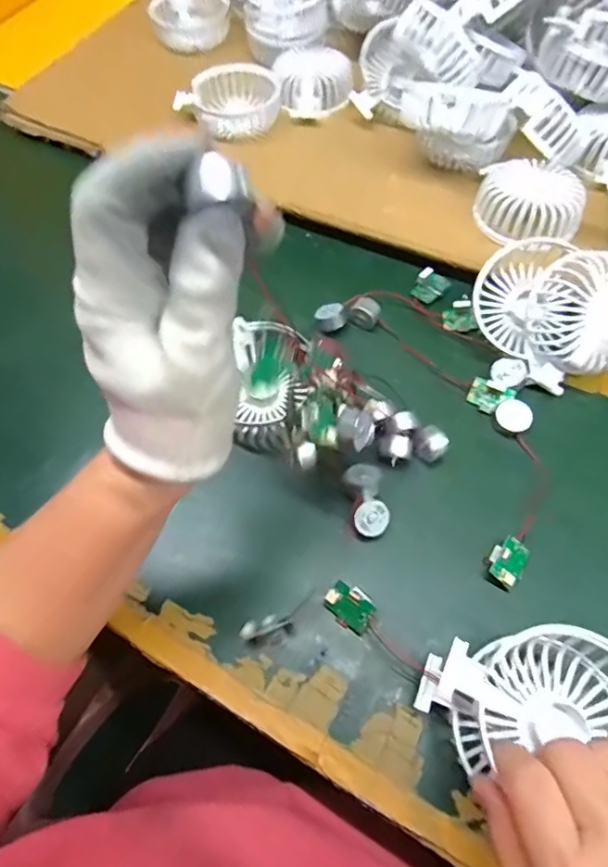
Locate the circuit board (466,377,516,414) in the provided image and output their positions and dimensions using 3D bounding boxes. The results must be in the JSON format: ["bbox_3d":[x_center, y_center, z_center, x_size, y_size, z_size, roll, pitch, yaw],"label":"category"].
[{"bbox_3d":[0.136,-0.027,0.391,0.030,0.004,0.022,27,93,23],"label":"circuit board"}]

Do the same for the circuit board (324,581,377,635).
[{"bbox_3d":[0.028,0.106,0.324,0.030,0.005,0.025,32,94,21],"label":"circuit board"}]

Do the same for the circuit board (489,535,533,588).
[{"bbox_3d":[0.128,0.079,0.332,0.020,0.009,0.031,33,69,19],"label":"circuit board"}]

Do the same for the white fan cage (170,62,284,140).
[{"bbox_3d":[-0.076,-0.332,0.542,0.101,0.039,0.094,-2,62,3],"label":"white fan cage"}]

